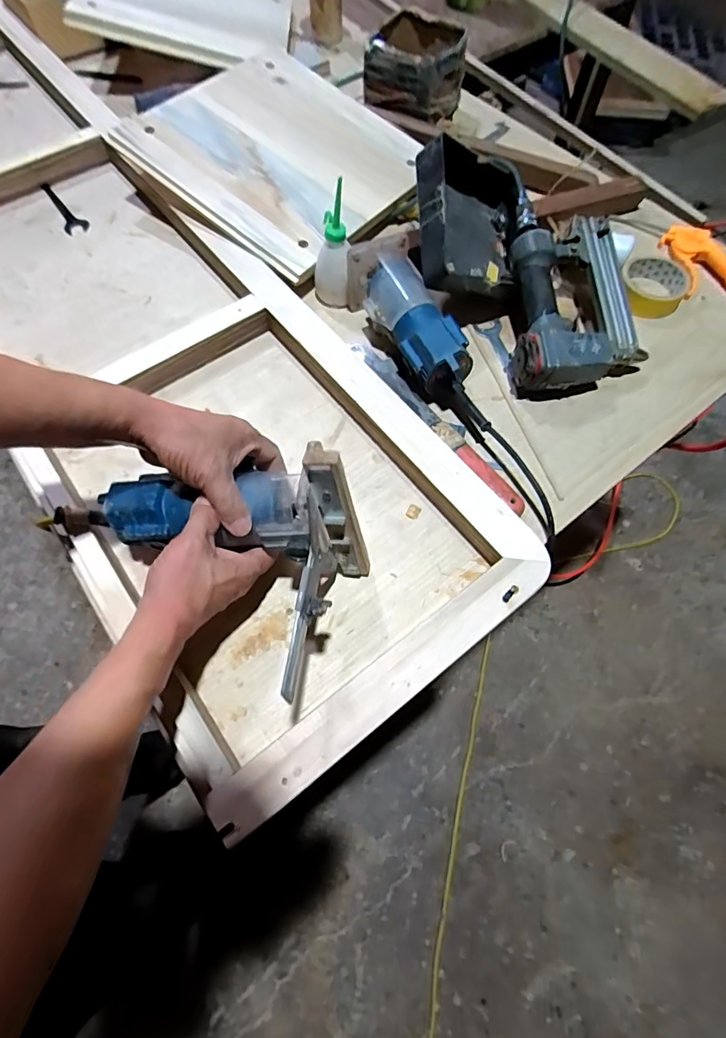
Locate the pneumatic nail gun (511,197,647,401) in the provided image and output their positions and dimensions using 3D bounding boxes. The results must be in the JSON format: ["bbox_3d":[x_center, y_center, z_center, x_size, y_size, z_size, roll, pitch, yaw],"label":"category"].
[{"bbox_3d":[0.277,-0.283,0.609,0.170,0.092,0.255,4,66,2],"label":"pneumatic nail gun"}]

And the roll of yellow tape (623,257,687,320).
[{"bbox_3d":[0.418,-0.329,0.664,0.084,0.029,0.095,8,66,4],"label":"roll of yellow tape"}]

